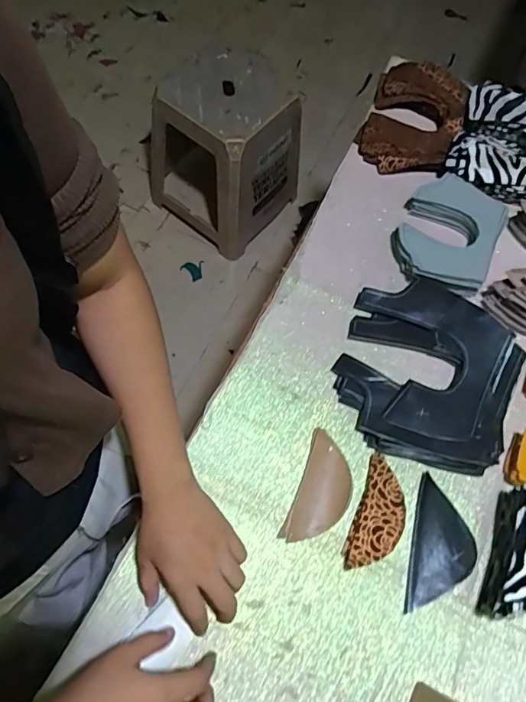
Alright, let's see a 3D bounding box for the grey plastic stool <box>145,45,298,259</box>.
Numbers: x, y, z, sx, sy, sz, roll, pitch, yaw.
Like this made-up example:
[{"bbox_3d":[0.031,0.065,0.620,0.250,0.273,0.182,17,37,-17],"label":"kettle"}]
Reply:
[{"bbox_3d":[-0.096,-0.534,1.345,0.308,0.386,0.322,35,70,9],"label":"grey plastic stool"}]

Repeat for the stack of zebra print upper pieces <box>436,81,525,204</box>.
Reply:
[{"bbox_3d":[0.341,-0.277,0.674,0.156,0.050,0.163,23,69,5],"label":"stack of zebra print upper pieces"}]

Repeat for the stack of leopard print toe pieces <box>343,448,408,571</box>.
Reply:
[{"bbox_3d":[0.121,0.170,0.507,0.048,0.011,0.113,21,69,4],"label":"stack of leopard print toe pieces"}]

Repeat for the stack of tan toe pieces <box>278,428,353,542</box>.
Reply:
[{"bbox_3d":[0.063,0.146,0.513,0.054,0.009,0.115,21,68,4],"label":"stack of tan toe pieces"}]

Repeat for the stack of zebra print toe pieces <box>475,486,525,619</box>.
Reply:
[{"bbox_3d":[0.253,0.199,0.474,0.049,0.061,0.120,20,68,4],"label":"stack of zebra print toe pieces"}]

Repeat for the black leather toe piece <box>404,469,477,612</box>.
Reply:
[{"bbox_3d":[0.185,0.200,0.499,0.062,0.010,0.127,15,68,2],"label":"black leather toe piece"}]

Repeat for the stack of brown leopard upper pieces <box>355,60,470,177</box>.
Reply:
[{"bbox_3d":[0.214,-0.333,0.700,0.126,0.038,0.178,23,69,5],"label":"stack of brown leopard upper pieces"}]

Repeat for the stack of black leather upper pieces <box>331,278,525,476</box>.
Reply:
[{"bbox_3d":[0.187,0.020,0.557,0.193,0.033,0.211,21,69,7],"label":"stack of black leather upper pieces"}]

